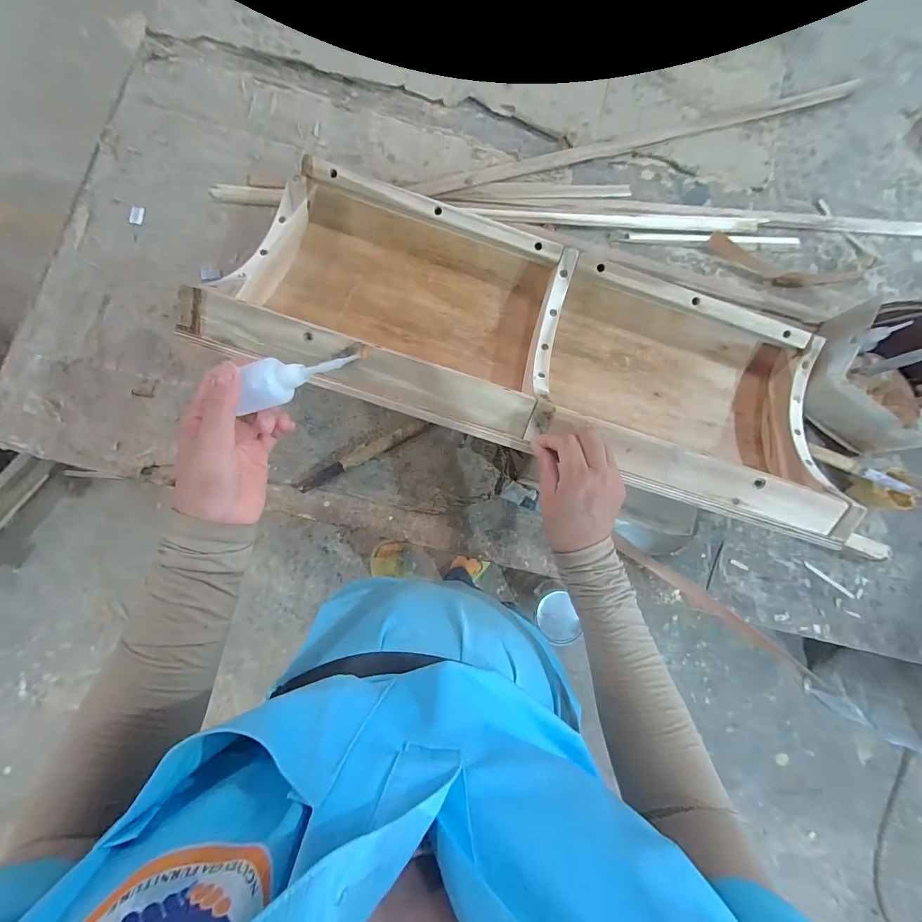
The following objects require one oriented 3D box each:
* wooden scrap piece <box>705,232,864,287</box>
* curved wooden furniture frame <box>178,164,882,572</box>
[{"bbox_3d":[0.496,-0.292,0.595,0.257,0.023,0.053,9,81,-5],"label":"wooden scrap piece"},{"bbox_3d":[0.100,-0.136,0.461,0.683,0.136,0.277,16,81,-3],"label":"curved wooden furniture frame"}]

